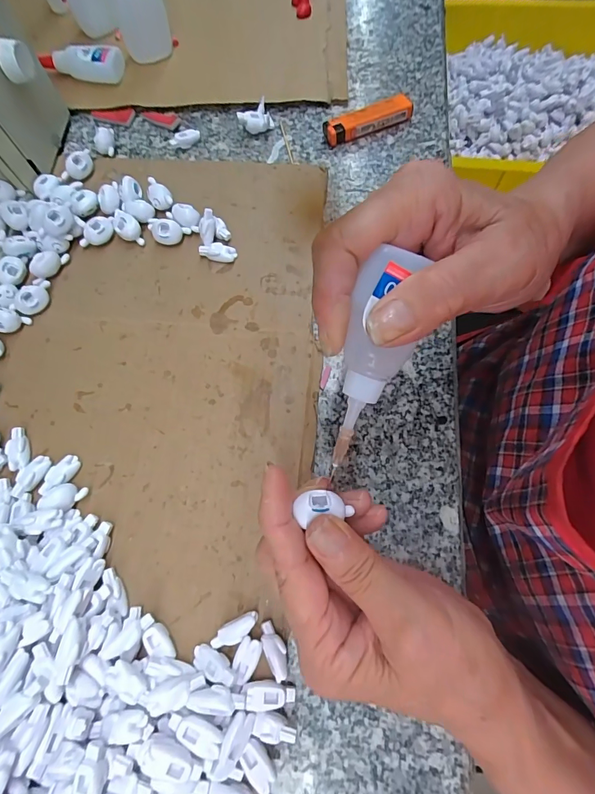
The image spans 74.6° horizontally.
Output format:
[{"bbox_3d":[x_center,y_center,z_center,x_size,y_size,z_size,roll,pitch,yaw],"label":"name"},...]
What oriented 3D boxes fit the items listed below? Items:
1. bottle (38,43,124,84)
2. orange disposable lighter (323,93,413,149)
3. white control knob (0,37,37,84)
[{"bbox_3d":[-0.210,-0.322,0.379,0.079,0.027,0.022,5,71,4],"label":"bottle"},{"bbox_3d":[0.064,-0.250,0.354,0.081,0.015,0.022,-23,72,-5],"label":"orange disposable lighter"},{"bbox_3d":[-0.212,-0.255,0.293,0.016,0.023,0.023,-1,72,6],"label":"white control knob"}]

